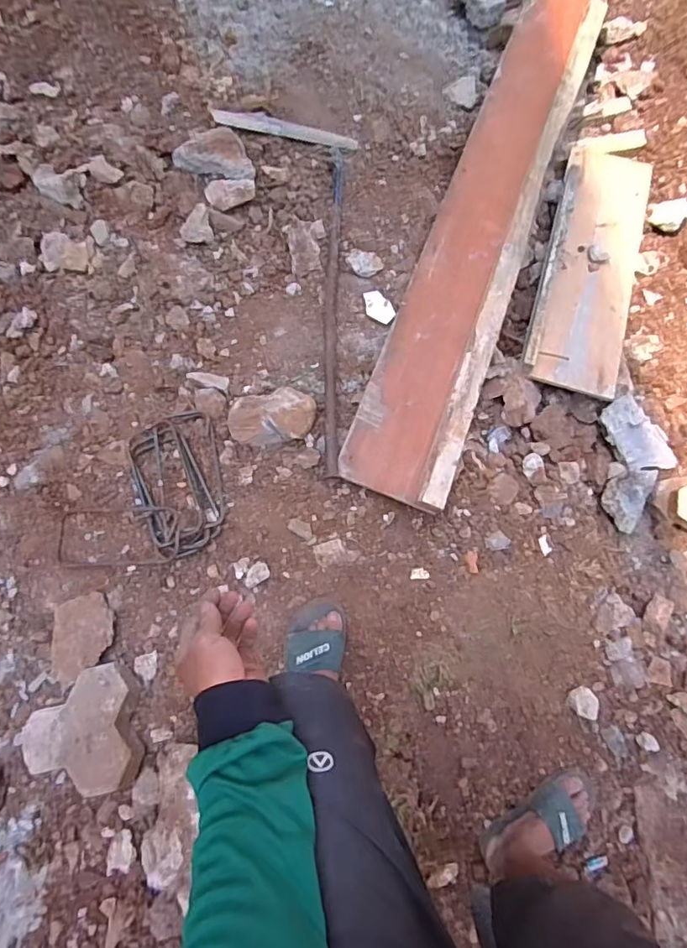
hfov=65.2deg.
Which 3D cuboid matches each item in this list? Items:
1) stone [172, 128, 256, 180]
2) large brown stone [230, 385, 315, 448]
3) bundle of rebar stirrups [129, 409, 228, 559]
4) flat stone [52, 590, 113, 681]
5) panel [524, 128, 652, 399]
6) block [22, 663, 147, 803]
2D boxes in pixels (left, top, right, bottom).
[{"bbox_3d":[-0.295,-0.753,1.261,0.180,0.039,0.120,6,77,7],"label":"stone"},{"bbox_3d":[-0.146,-0.112,1.083,0.186,0.063,0.106,-9,76,3],"label":"large brown stone"},{"bbox_3d":[-0.325,0.015,1.062,0.173,0.033,0.284,-16,74,-6],"label":"bundle of rebar stirrups"},{"bbox_3d":[-0.476,0.295,0.984,0.106,0.032,0.145,-6,73,-3],"label":"flat stone"},{"bbox_3d":[0.637,-0.576,1.352,0.229,0.053,0.824,17,73,4],"label":"panel"},{"bbox_3d":[-0.444,0.441,0.919,0.186,0.072,0.196,-13,73,-5],"label":"block"}]

